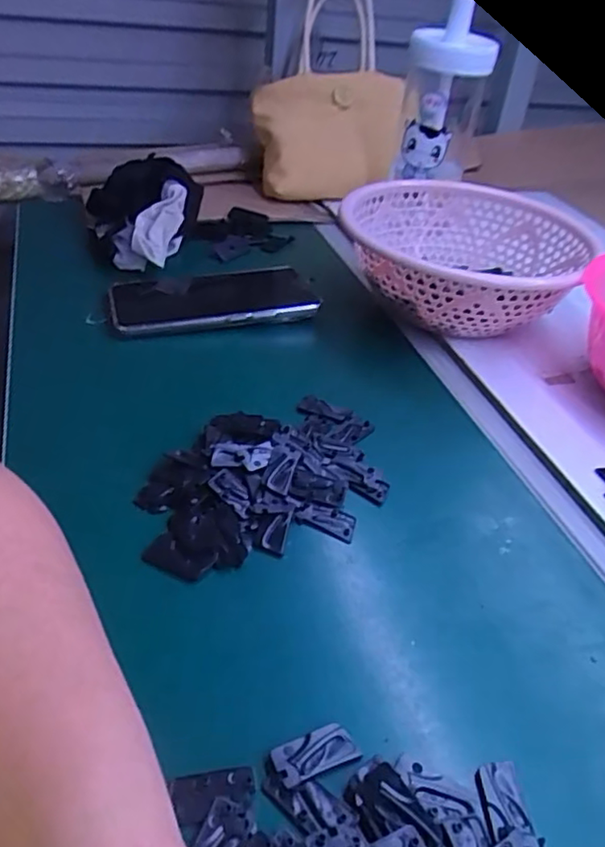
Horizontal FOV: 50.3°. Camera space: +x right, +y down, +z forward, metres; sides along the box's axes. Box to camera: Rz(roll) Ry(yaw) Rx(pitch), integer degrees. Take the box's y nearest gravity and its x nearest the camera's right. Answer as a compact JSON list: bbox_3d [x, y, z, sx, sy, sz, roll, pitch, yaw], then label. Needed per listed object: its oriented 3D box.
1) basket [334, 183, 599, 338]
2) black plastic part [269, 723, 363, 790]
[{"bbox_3d":[0.127,-0.129,0.539,0.187,0.081,0.194,4,38,-3],"label":"basket"},{"bbox_3d":[0.005,0.132,0.257,0.034,0.004,0.016,-12,42,-23],"label":"black plastic part"}]

